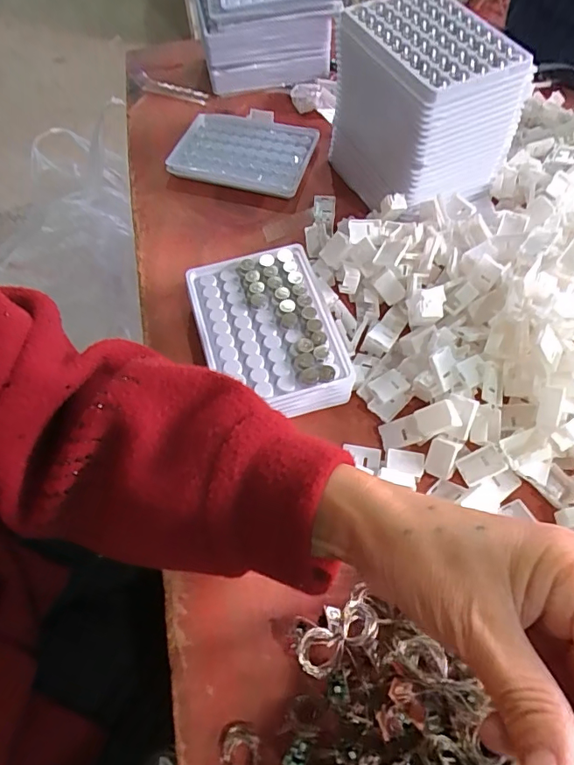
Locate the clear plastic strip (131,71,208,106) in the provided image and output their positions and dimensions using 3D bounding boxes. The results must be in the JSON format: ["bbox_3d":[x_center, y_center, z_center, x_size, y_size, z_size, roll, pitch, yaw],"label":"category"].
[{"bbox_3d":[-0.132,-0.325,0.545,0.096,0.009,0.019,25,64,12],"label":"clear plastic strip"}]

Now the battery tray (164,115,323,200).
[{"bbox_3d":[-0.042,-0.228,0.487,0.129,0.015,0.098,11,63,8],"label":"battery tray"}]

